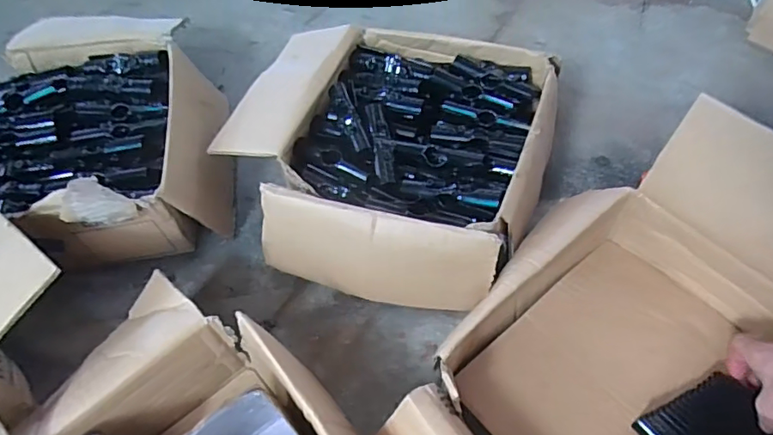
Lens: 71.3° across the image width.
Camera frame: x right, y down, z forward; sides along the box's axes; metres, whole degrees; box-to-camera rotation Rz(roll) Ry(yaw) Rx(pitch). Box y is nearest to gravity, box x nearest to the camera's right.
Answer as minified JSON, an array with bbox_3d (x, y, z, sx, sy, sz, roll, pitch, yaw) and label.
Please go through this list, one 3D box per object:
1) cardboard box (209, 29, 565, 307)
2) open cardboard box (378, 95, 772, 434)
[{"bbox_3d":[-0.004,-0.095,0.774,0.423,0.131,0.385,17,59,14],"label":"cardboard box"},{"bbox_3d":[0.221,0.149,0.505,0.325,0.219,0.471,37,65,24],"label":"open cardboard box"}]

